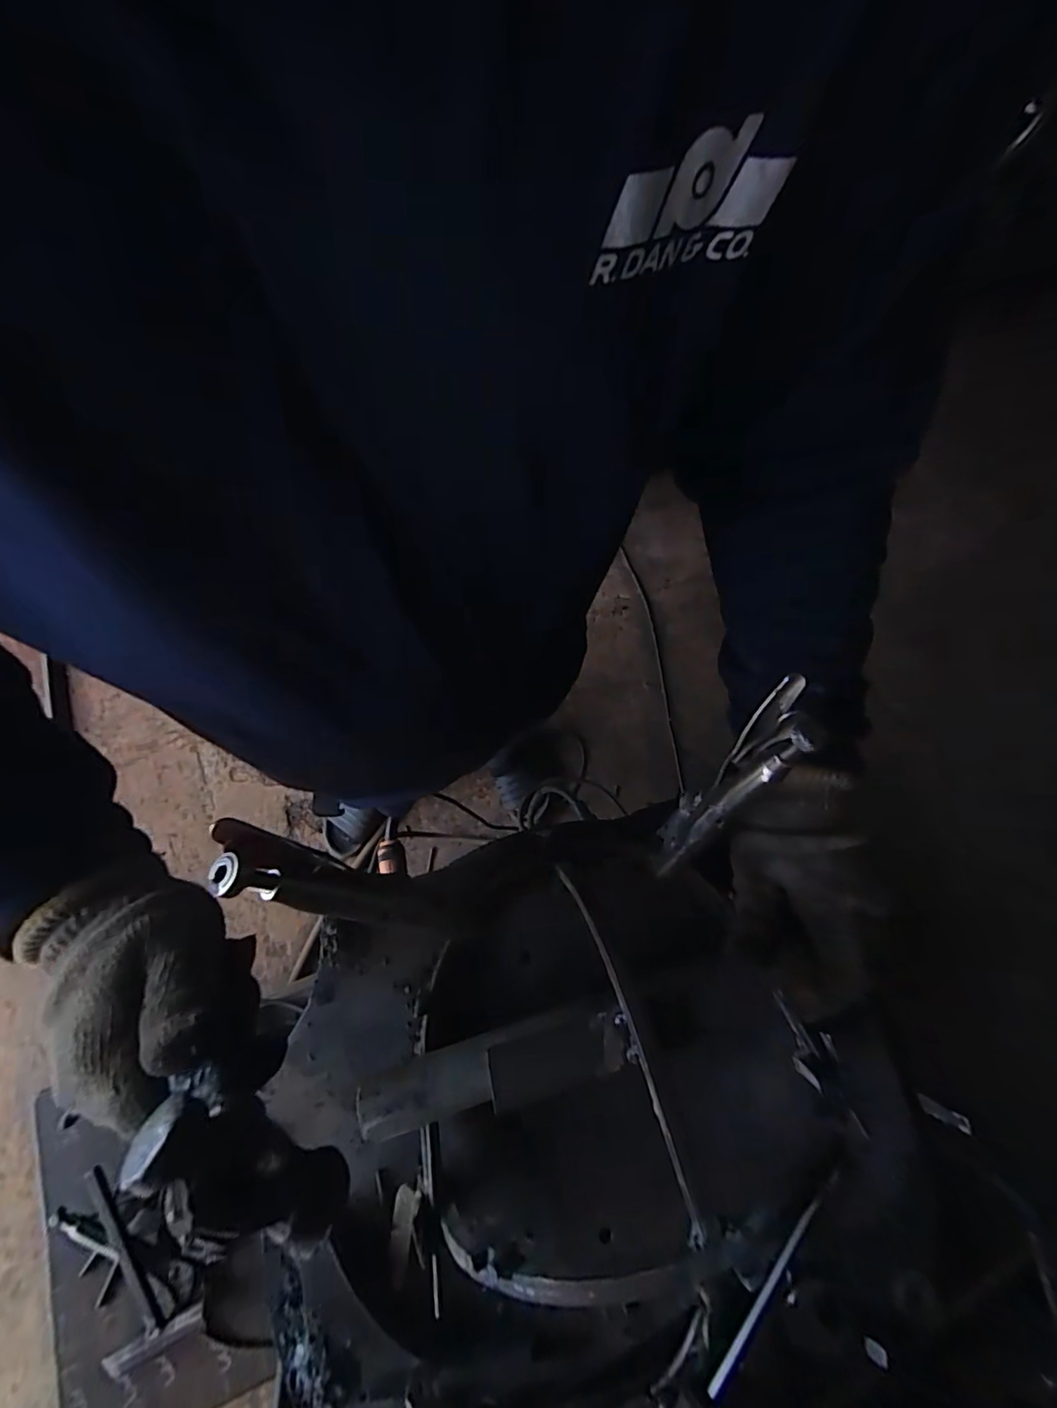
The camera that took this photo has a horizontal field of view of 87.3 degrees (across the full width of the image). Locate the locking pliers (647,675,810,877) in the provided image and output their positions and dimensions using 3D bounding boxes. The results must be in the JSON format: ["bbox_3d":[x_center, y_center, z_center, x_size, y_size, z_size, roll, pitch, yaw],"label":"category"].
[{"bbox_3d":[0.100,0.049,0.300,0.010,0.167,0.047,25,53,6],"label":"locking pliers"}]

